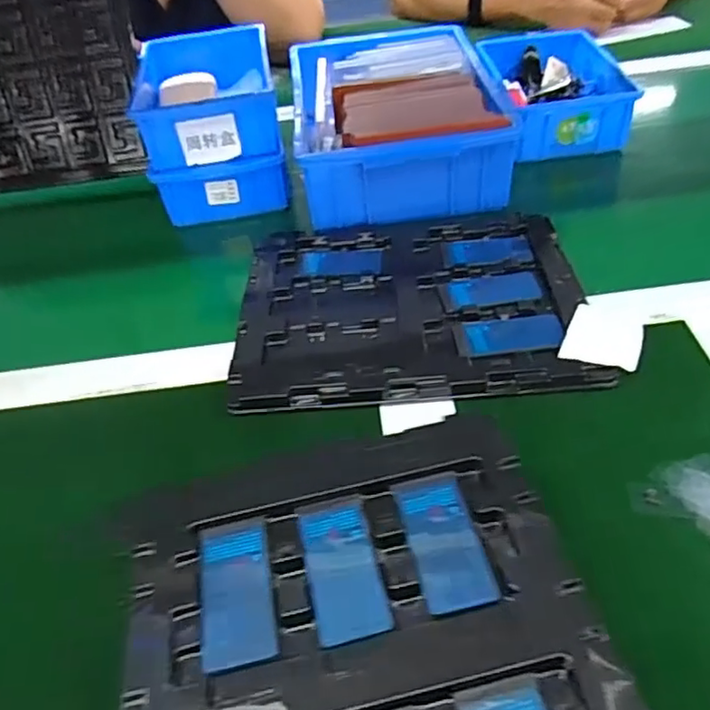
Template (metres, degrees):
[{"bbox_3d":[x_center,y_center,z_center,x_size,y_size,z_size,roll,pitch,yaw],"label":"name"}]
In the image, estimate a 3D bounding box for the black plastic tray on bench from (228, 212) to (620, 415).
[{"bbox_3d":[0.042,-0.045,0.502,0.266,0.026,0.218,-5,45,3],"label":"black plastic tray on bench"}]

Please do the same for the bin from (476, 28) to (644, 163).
[{"bbox_3d":[0.220,-0.295,0.695,0.132,0.068,0.191,-6,44,3],"label":"bin"}]

